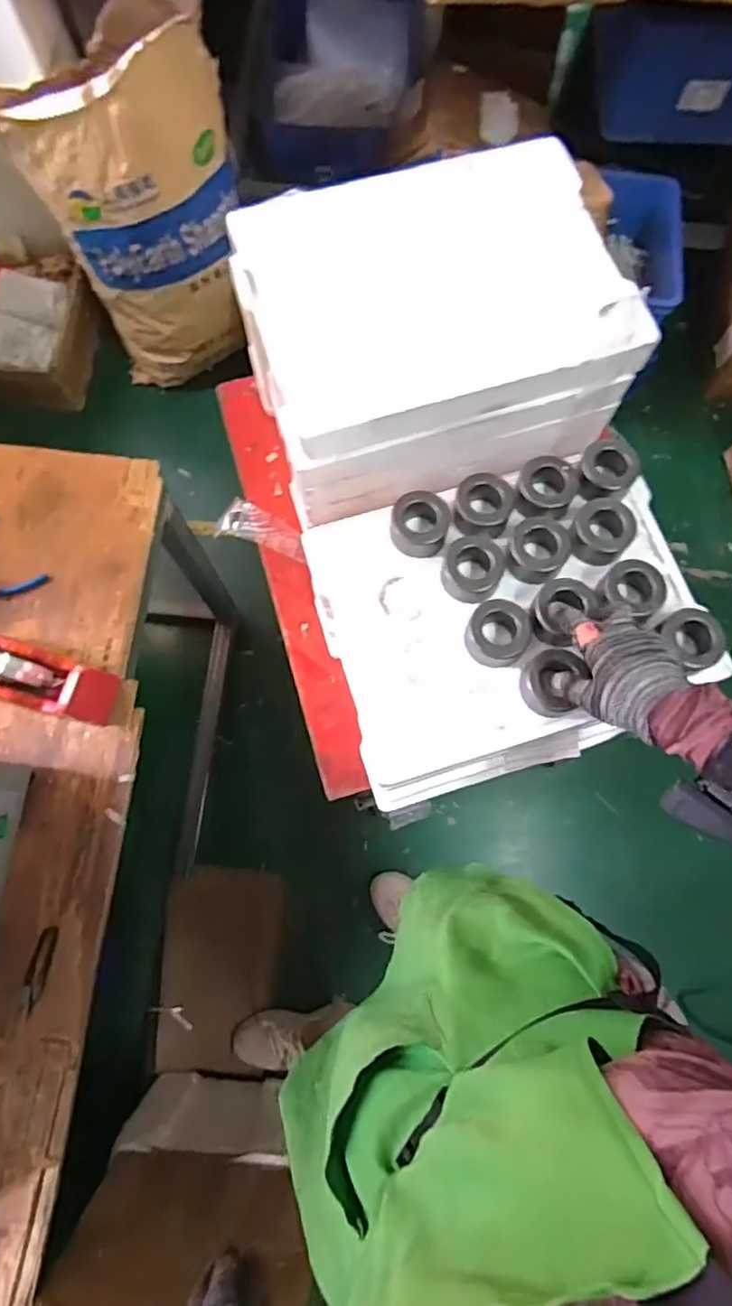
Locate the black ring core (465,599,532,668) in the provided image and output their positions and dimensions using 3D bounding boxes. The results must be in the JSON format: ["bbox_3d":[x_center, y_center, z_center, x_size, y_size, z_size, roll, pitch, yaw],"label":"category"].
[{"bbox_3d":[0.132,-0.020,0.634,0.060,0.033,0.058,0,77,0],"label":"black ring core"}]

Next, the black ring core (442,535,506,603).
[{"bbox_3d":[0.109,-0.085,0.653,0.060,0.042,0.060,0,77,0],"label":"black ring core"}]

